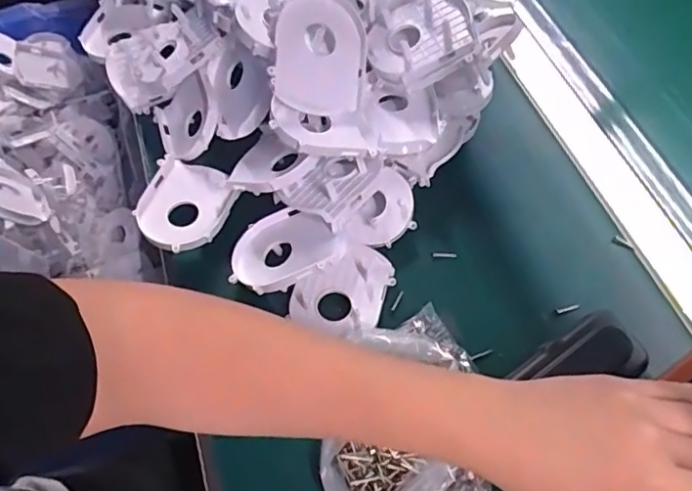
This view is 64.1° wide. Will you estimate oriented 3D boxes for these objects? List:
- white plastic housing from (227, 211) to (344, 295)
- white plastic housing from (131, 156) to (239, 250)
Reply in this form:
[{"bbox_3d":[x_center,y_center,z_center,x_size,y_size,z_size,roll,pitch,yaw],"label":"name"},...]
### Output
[{"bbox_3d":[-0.044,0.003,0.395,0.081,0.016,0.068,-26,40,6],"label":"white plastic housing"},{"bbox_3d":[-0.125,-0.032,0.427,0.069,0.016,0.076,24,63,13],"label":"white plastic housing"}]

